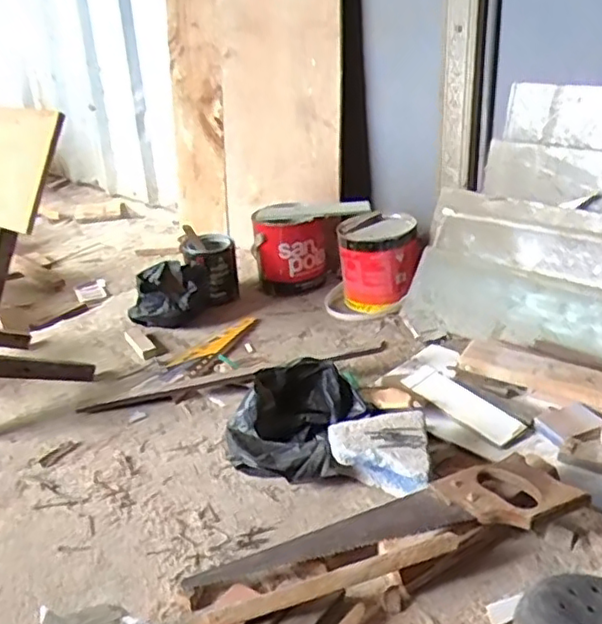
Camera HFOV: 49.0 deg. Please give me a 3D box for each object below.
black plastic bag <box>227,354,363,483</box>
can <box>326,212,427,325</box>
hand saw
[{"bbox_3d":[-0.006,0.147,0.903,0.164,0.102,0.178,5,28,18],"label":"black plastic bag"},{"bbox_3d":[0.144,-0.093,1.302,0.177,0.151,0.188,-3,27,2],"label":"can"},{"bbox_3d":[0.088,0.238,0.709,0.416,0.021,0.087,-16,27,-6],"label":"hand saw"}]

